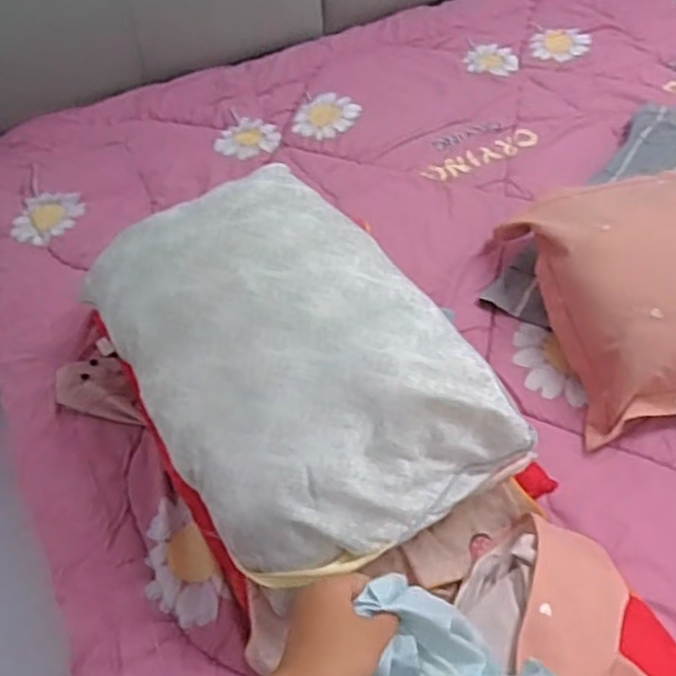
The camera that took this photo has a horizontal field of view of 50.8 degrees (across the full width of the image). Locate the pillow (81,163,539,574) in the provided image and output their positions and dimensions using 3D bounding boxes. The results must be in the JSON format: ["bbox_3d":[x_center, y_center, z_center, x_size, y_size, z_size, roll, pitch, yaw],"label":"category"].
[{"bbox_3d":[-0.077,0.003,0.838,0.320,0.141,0.524,-30,55,-19],"label":"pillow"}]

